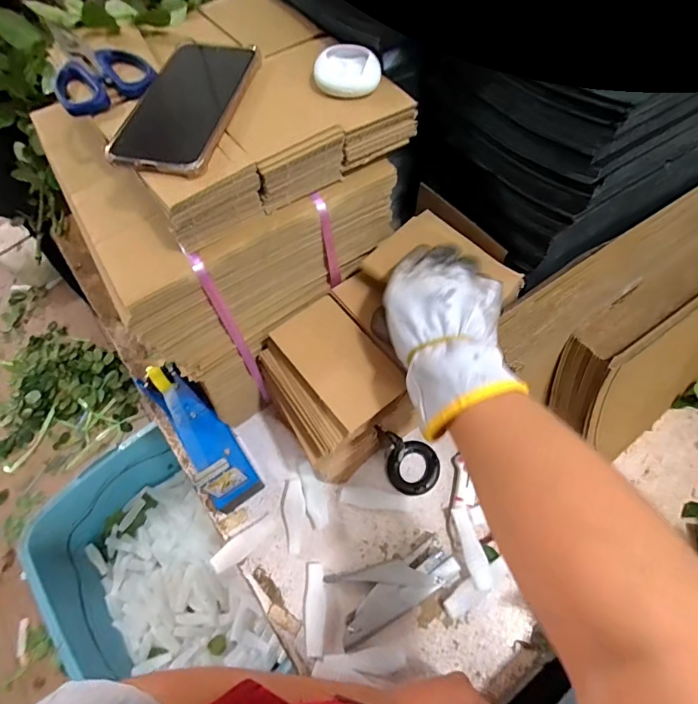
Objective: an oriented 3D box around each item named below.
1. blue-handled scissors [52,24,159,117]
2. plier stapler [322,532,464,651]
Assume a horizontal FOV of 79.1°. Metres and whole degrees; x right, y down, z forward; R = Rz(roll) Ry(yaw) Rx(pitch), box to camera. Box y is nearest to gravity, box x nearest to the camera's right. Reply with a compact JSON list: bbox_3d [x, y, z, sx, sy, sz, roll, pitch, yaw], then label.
[{"bbox_3d":[-0.236,-0.260,0.382,0.078,0.014,0.138,-36,66,-15],"label":"blue-handled scissors"},{"bbox_3d":[0.051,0.265,0.485,0.142,0.022,0.069,-24,64,-9],"label":"plier stapler"}]

